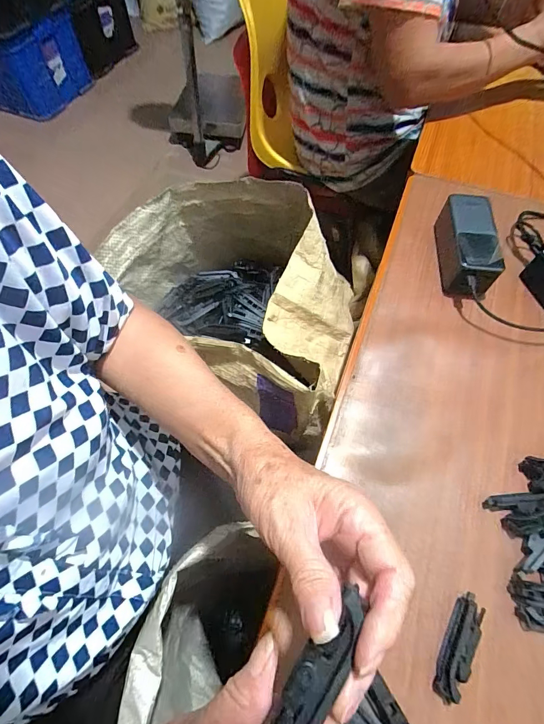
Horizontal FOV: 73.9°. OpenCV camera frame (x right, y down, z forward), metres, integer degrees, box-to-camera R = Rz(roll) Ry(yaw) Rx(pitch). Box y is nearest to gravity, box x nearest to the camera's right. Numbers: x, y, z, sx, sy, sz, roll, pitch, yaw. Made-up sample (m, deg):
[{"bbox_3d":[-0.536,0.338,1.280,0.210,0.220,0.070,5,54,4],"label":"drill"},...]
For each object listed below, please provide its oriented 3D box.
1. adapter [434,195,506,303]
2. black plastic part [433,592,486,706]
[{"bbox_3d":[0.249,-0.149,0.469,0.058,0.053,0.142,6,62,4],"label":"adapter"},{"bbox_3d":[0.150,0.229,0.292,0.021,0.015,0.076,28,66,15],"label":"black plastic part"}]

